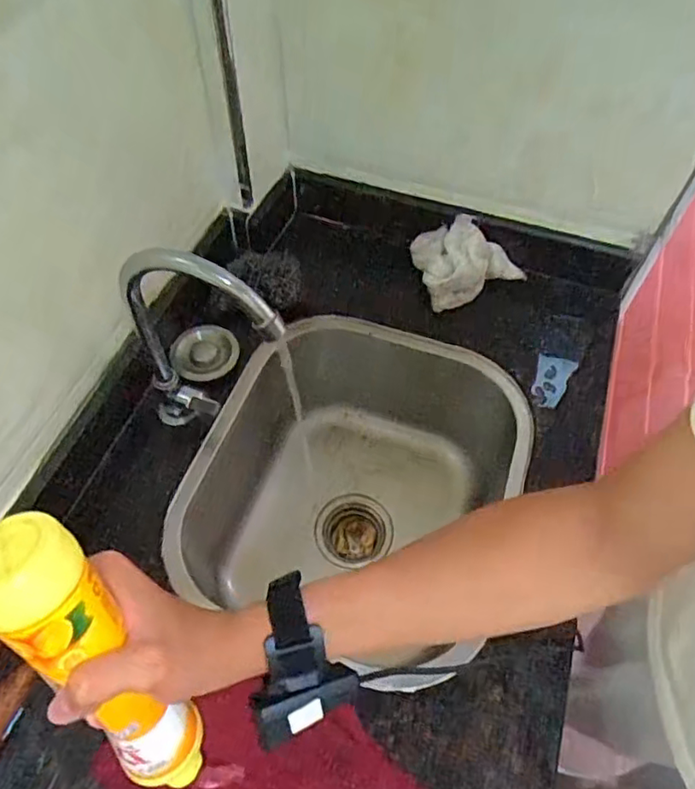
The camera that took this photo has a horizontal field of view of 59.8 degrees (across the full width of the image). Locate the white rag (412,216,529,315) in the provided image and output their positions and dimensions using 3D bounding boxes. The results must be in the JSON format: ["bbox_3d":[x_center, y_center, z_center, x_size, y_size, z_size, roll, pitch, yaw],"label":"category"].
[{"bbox_3d":[0.162,-0.182,0.832,0.135,0.079,0.109,-35,64,-21],"label":"white rag"}]

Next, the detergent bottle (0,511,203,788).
[{"bbox_3d":[-0.133,0.149,0.327,0.051,0.197,0.042,-30,36,-19],"label":"detergent bottle"}]

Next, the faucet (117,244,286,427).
[{"bbox_3d":[-0.140,-0.032,0.607,0.176,0.284,0.034,22,59,13],"label":"faucet"}]

